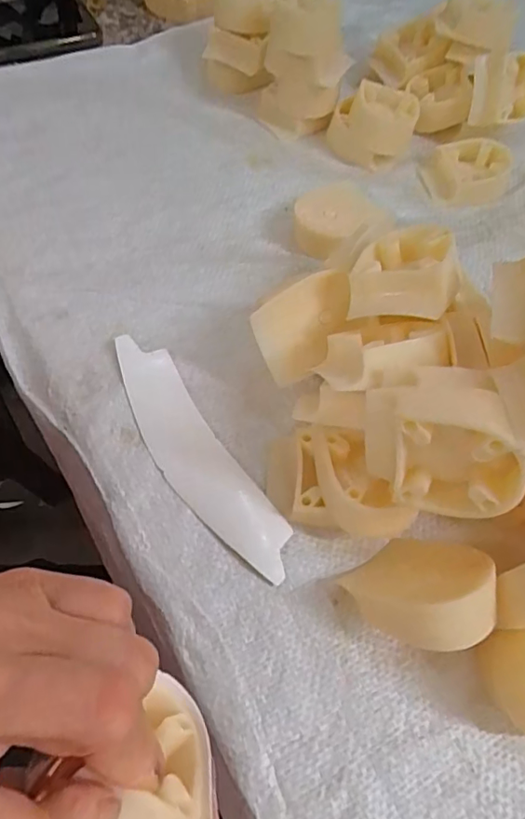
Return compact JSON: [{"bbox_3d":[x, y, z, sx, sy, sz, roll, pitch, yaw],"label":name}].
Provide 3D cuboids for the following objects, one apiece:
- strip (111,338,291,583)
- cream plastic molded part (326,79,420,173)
[{"bbox_3d":[-0.038,0.022,0.282,0.036,0.006,0.154,-29,67,-18],"label":"strip"},{"bbox_3d":[0.081,-0.215,0.398,0.059,0.033,0.050,24,62,9],"label":"cream plastic molded part"}]

